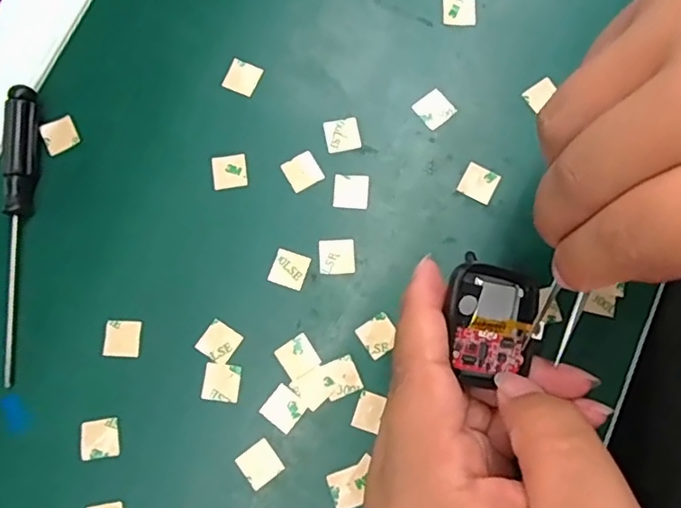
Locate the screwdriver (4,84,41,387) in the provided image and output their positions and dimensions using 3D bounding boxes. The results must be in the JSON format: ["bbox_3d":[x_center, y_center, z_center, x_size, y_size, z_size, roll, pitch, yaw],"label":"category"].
[{"bbox_3d":[-0.144,-0.011,0.256,0.011,0.013,0.131,-1,79,0],"label":"screwdriver"}]

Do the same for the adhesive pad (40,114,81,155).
[{"bbox_3d":[-0.132,-0.056,0.269,0.016,0.004,0.015,-27,80,-4],"label":"adhesive pad"}]

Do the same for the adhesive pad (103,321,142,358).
[{"bbox_3d":[-0.095,0.037,0.250,0.015,0.004,0.015,3,79,1],"label":"adhesive pad"}]

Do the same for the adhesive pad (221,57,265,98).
[{"bbox_3d":[-0.047,-0.084,0.273,0.015,0.004,0.016,25,81,5],"label":"adhesive pad"}]

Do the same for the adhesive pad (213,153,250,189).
[{"bbox_3d":[-0.051,-0.038,0.264,0.016,0.004,0.016,-9,79,-1],"label":"adhesive pad"}]

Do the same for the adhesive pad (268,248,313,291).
[{"bbox_3d":[-0.023,0.006,0.254,0.015,0.004,0.015,18,80,4],"label":"adhesive pad"}]

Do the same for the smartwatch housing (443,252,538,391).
[{"bbox_3d":[0.054,0.025,0.210,0.038,0.013,0.043,11,85,-23],"label":"smartwatch housing"}]

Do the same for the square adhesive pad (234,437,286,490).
[{"bbox_3d":[-0.033,0.087,0.238,0.015,0.004,0.015,-37,81,-6],"label":"square adhesive pad"}]

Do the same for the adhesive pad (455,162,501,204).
[{"bbox_3d":[0.063,-0.032,0.260,0.015,0.004,0.015,28,81,5],"label":"adhesive pad"}]

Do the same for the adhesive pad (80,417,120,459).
[{"bbox_3d":[-0.101,0.078,0.242,0.016,0.004,0.016,-12,80,-2],"label":"adhesive pad"}]

